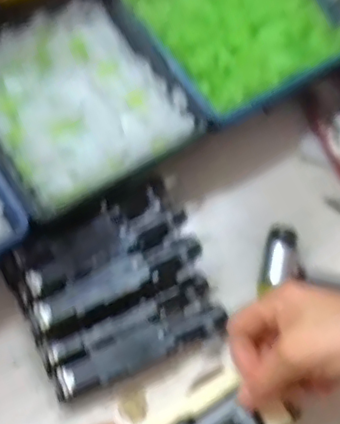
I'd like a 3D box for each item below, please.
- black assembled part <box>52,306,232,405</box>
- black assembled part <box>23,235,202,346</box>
[{"bbox_3d":[-0.018,0.088,0.380,0.116,0.013,0.023,-24,63,-12],"label":"black assembled part"},{"bbox_3d":[-0.036,0.048,0.383,0.120,0.015,0.025,-24,63,-12],"label":"black assembled part"}]

